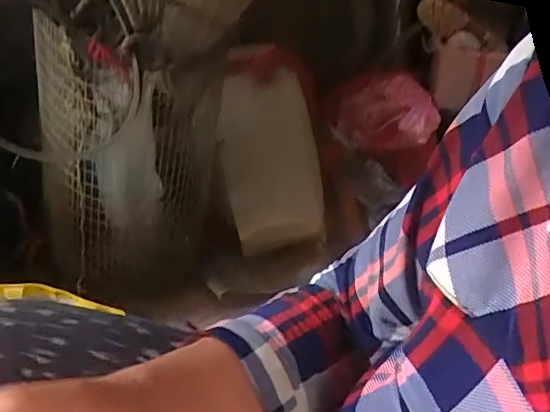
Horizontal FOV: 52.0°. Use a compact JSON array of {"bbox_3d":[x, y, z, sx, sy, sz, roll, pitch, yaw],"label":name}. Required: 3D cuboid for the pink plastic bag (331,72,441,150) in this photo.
[{"bbox_3d":[0.279,-0.240,1.408,0.246,0.145,0.170,14,34,9],"label":"pink plastic bag"}]

